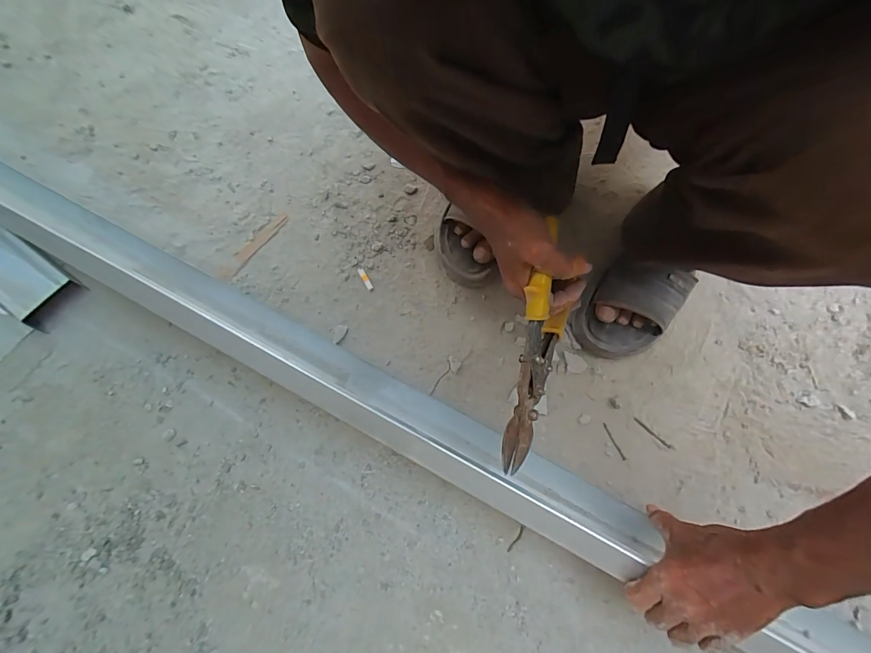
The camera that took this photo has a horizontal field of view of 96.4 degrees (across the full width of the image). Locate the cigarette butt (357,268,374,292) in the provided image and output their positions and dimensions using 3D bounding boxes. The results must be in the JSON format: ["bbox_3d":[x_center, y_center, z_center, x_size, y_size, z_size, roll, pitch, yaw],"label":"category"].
[{"bbox_3d":[-0.098,-0.066,0.550,0.008,0.004,0.040,-30,74,-8],"label":"cigarette butt"}]

